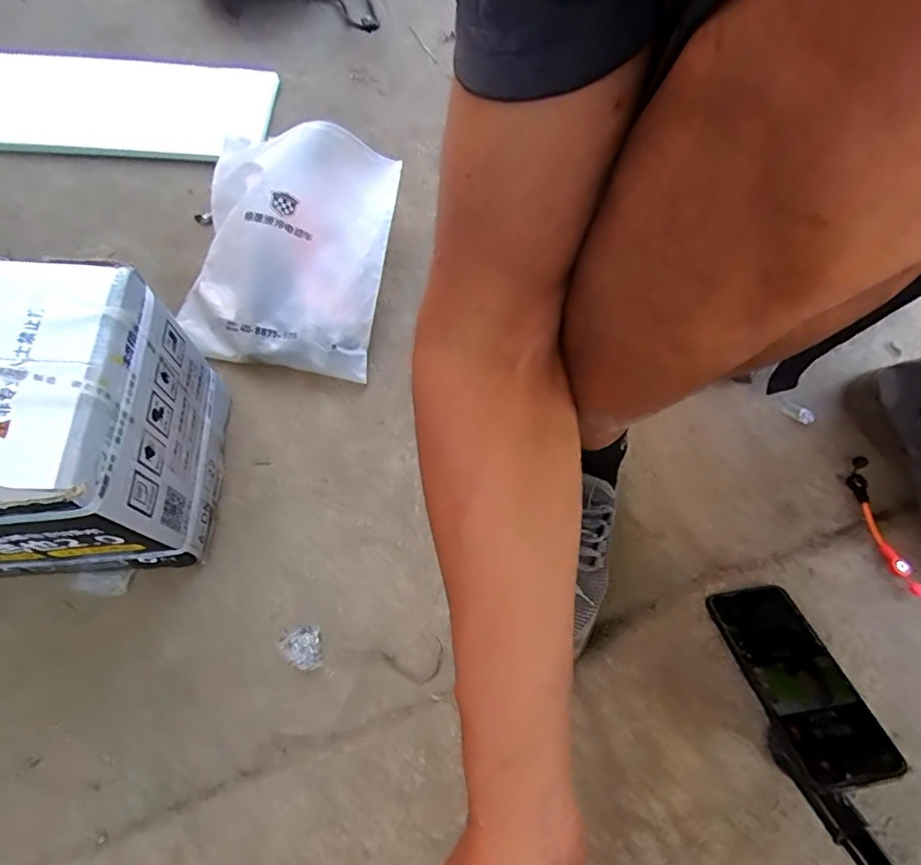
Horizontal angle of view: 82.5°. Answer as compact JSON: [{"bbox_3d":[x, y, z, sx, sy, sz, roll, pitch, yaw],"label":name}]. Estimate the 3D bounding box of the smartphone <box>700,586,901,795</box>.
[{"bbox_3d":[0.277,0.198,0.435,0.073,0.012,0.160,-9,39,-4],"label":"smartphone"}]

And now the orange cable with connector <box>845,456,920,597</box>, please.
[{"bbox_3d":[0.422,0.093,0.530,0.025,0.017,0.139,-6,65,-3],"label":"orange cable with connector"}]

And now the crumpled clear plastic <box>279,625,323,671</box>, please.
[{"bbox_3d":[-0.147,0.198,0.483,0.036,0.009,0.039,-11,66,-5],"label":"crumpled clear plastic"}]

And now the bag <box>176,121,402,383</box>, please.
[{"bbox_3d":[-0.202,-0.214,0.618,0.225,0.122,0.265,8,65,4],"label":"bag"}]

